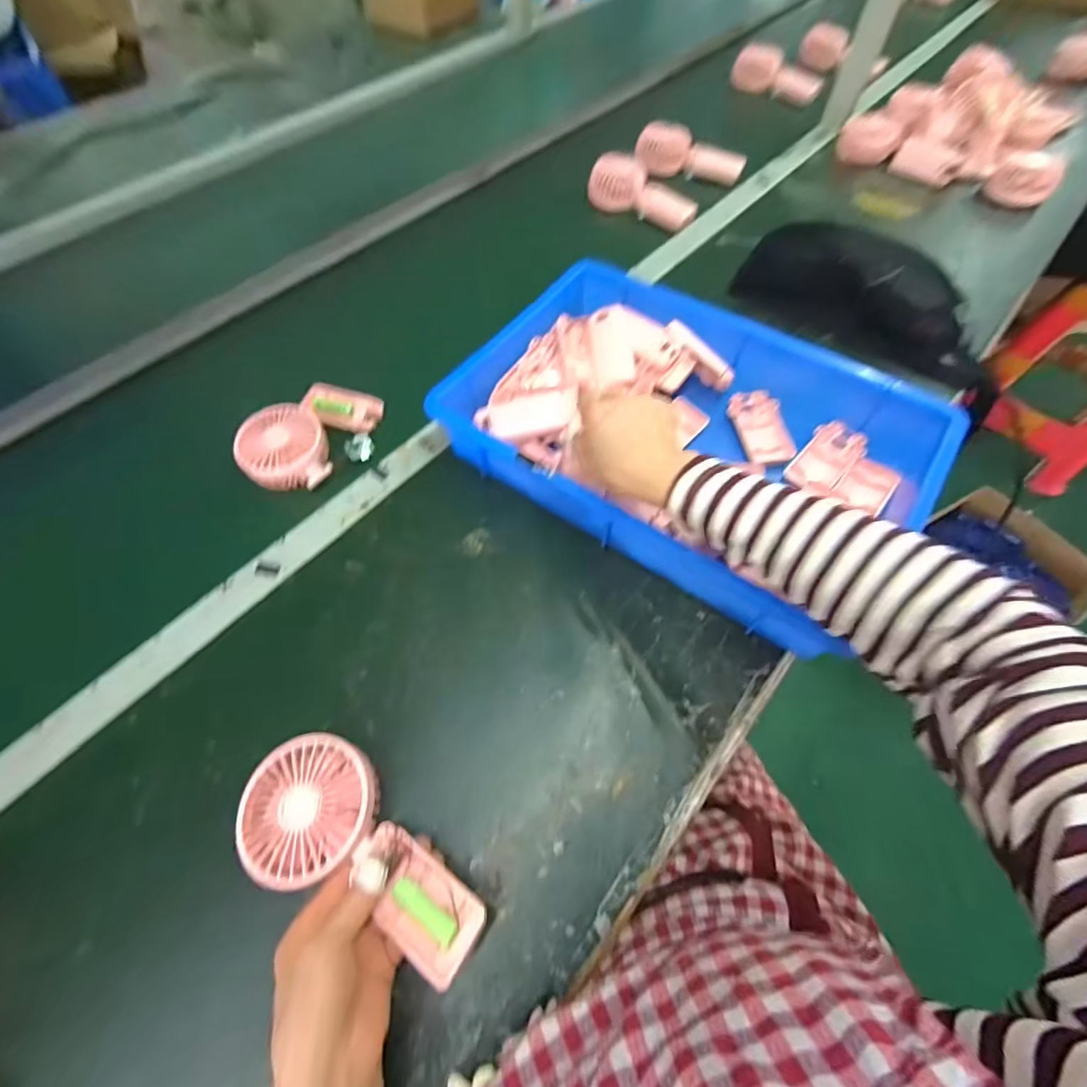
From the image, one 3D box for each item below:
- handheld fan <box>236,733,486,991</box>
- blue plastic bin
[{"bbox_3d":[-0.120,0.201,0.328,0.181,0.026,0.085,29,65,16],"label":"handheld fan"},{"bbox_3d":[0.145,-0.121,0.513,0.436,0.082,0.315,32,66,18],"label":"blue plastic bin"}]

